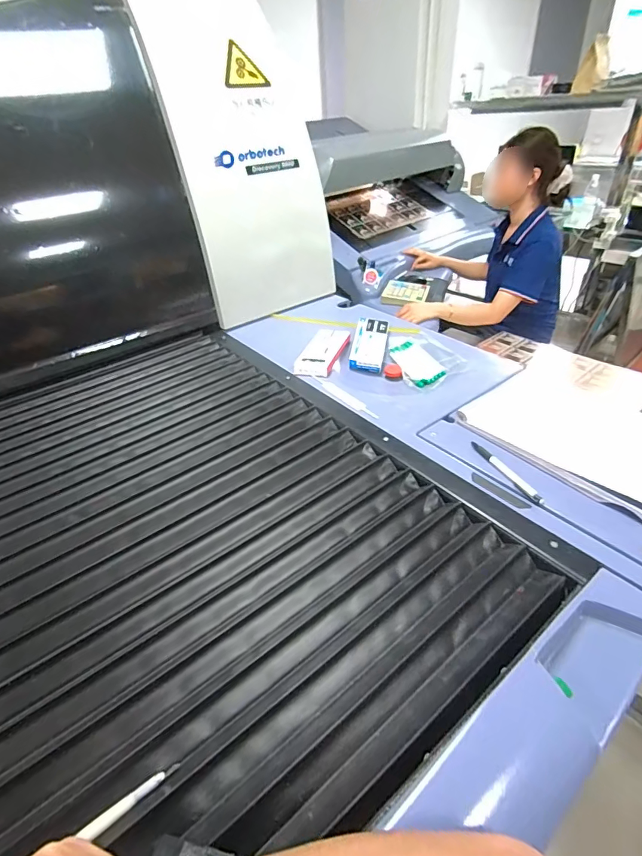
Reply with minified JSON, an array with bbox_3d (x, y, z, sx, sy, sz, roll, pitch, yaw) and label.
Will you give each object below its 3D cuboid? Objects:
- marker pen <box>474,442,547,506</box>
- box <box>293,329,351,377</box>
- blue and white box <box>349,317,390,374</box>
[{"bbox_3d":[0.260,0.059,0.618,0.015,0.008,0.139,-16,39,-16],"label":"marker pen"},{"bbox_3d":[0.005,-0.165,0.935,0.074,0.030,0.171,11,39,18],"label":"box"},{"bbox_3d":[0.107,-0.185,0.960,0.069,0.033,0.151,7,54,14],"label":"blue and white box"}]

